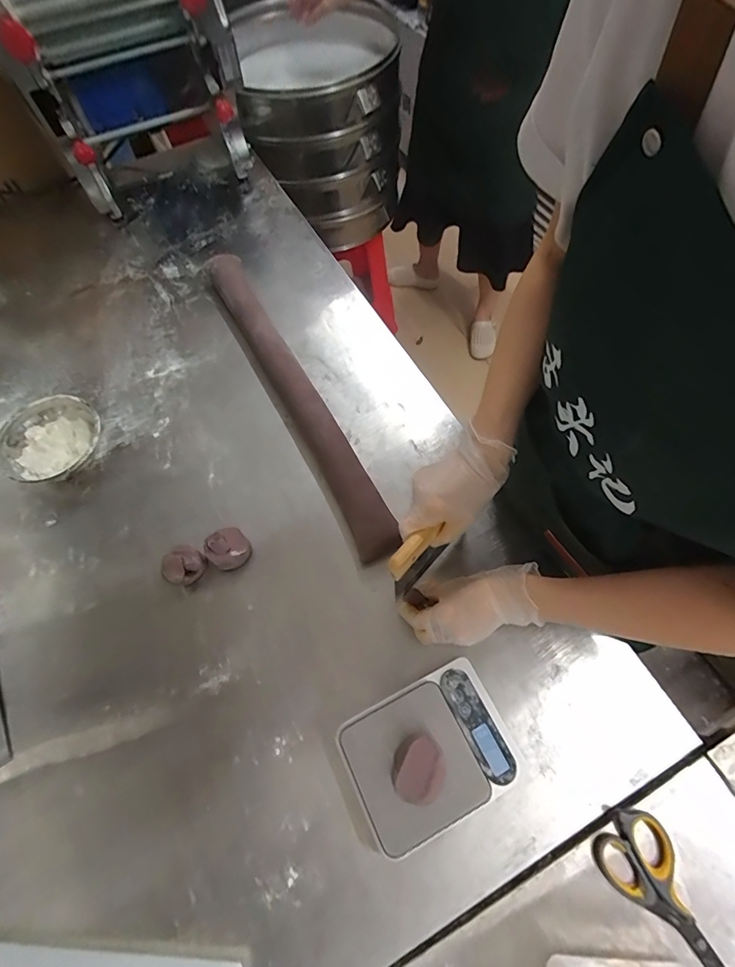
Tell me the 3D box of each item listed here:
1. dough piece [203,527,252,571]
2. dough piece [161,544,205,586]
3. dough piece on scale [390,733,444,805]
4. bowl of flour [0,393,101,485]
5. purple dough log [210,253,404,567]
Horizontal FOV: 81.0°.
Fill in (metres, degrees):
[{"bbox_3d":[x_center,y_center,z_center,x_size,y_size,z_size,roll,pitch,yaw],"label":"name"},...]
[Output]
[{"bbox_3d":[-0.186,0.086,0.580,0.055,0.045,0.049,-37,68,-13],"label":"dough piece"},{"bbox_3d":[-0.243,0.108,0.571,0.050,0.041,0.052,35,72,18],"label":"dough piece"},{"bbox_3d":[0.053,0.288,0.439,0.047,0.042,0.057,25,69,14],"label":"dough piece on scale"},{"bbox_3d":[-0.466,-0.061,0.650,0.138,0.054,0.146,12,67,9],"label":"bowl of flour"},{"bbox_3d":[-0.118,-0.153,0.684,0.061,0.054,0.620,-27,67,-9],"label":"purple dough log"}]

